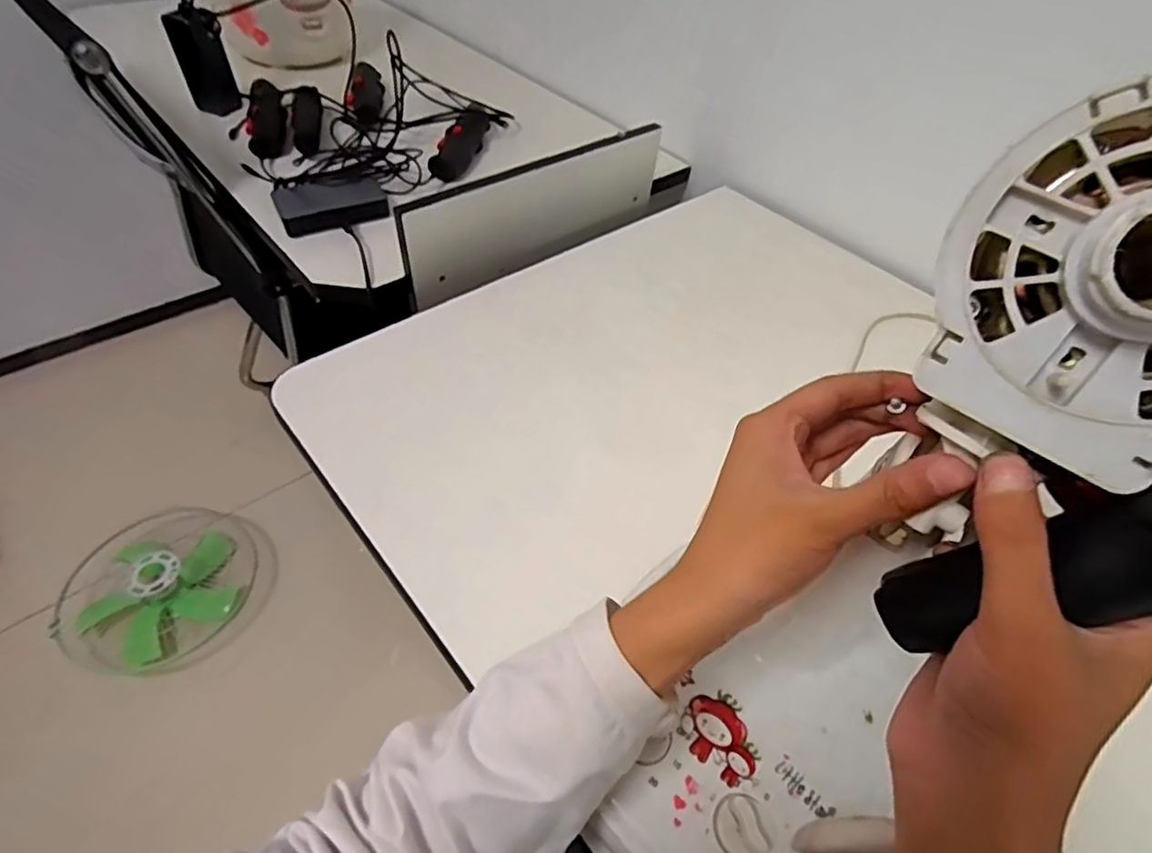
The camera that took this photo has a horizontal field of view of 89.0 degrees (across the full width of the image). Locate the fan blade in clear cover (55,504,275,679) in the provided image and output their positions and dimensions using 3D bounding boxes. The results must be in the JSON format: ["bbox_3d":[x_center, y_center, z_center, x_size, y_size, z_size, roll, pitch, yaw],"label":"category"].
[{"bbox_3d":[-0.784,0.303,1.127,0.315,0.119,0.335,2,50,-3],"label":"fan blade in clear cover"}]

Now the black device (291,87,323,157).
[{"bbox_3d":[-0.406,-0.468,0.887,0.037,0.027,0.134,-5,68,-8],"label":"black device"}]

